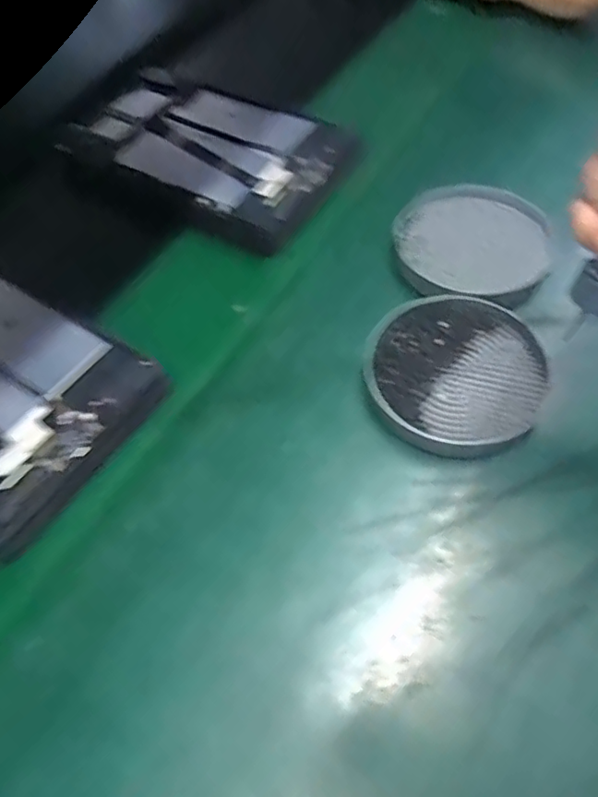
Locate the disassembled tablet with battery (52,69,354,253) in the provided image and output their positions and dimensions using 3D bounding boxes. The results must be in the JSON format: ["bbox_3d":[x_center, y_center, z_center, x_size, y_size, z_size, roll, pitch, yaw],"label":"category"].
[{"bbox_3d":[-0.084,-0.231,0.535,0.257,0.021,0.150,28,65,21],"label":"disassembled tablet with battery"}]

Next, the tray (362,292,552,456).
[{"bbox_3d":[0.101,-0.017,0.386,0.114,0.028,0.111,0,58,-1],"label":"tray"}]

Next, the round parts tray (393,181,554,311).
[{"bbox_3d":[0.130,-0.119,0.444,0.114,0.023,0.113,0,58,-1],"label":"round parts tray"}]

